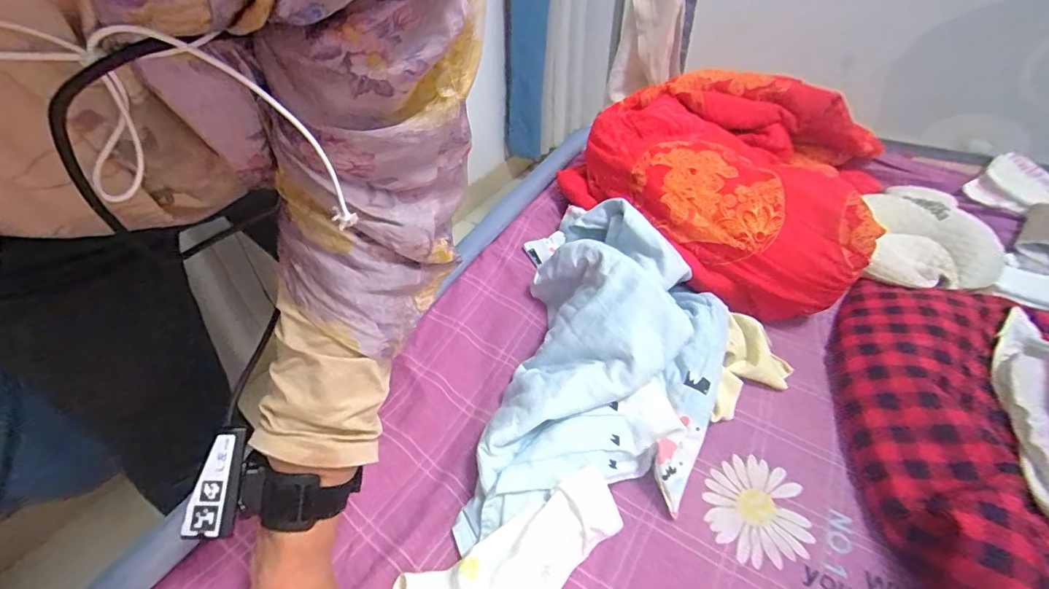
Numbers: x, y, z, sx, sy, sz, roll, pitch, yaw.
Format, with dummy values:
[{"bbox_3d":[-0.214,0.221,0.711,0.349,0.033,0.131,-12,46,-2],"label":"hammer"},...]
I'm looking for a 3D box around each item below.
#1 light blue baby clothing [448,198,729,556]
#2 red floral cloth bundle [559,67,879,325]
[{"bbox_3d":[0.100,0.047,0.512,0.251,0.115,0.432,9,44,7],"label":"light blue baby clothing"},{"bbox_3d":[0.301,-0.201,0.717,0.426,0.126,0.450,25,48,26],"label":"red floral cloth bundle"}]

